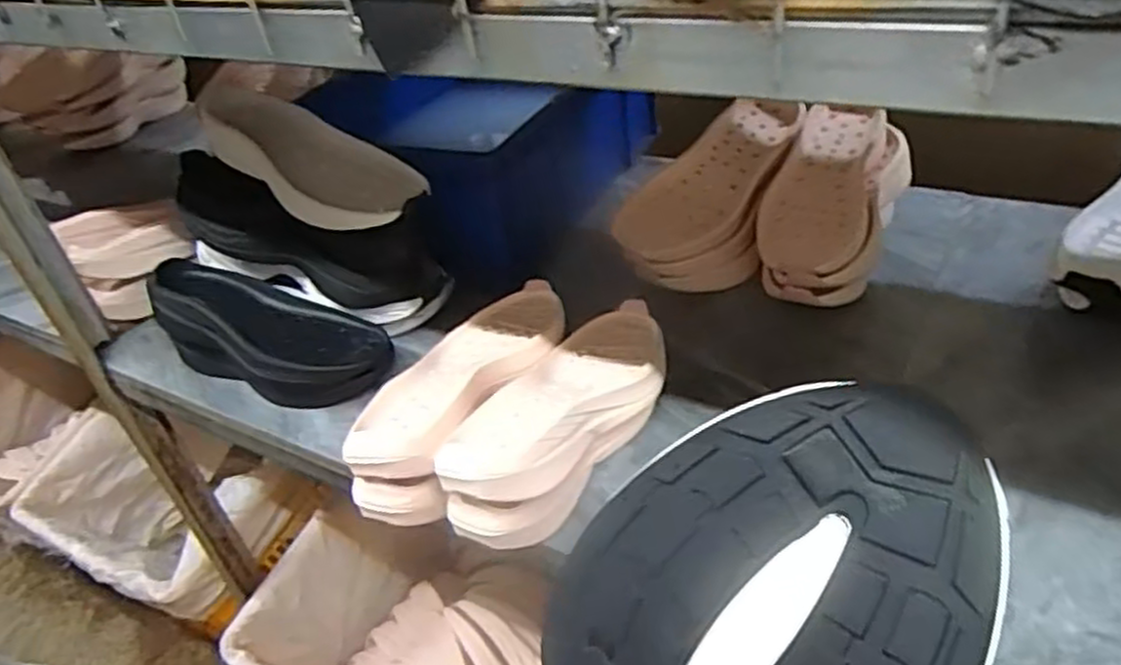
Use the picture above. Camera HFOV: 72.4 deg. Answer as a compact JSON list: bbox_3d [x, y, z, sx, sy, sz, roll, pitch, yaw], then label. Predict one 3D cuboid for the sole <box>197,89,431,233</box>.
[{"bbox_3d":[-0.258,-0.174,0.755,0.301,0.055,0.096,22,47,36],"label":"sole"}]

